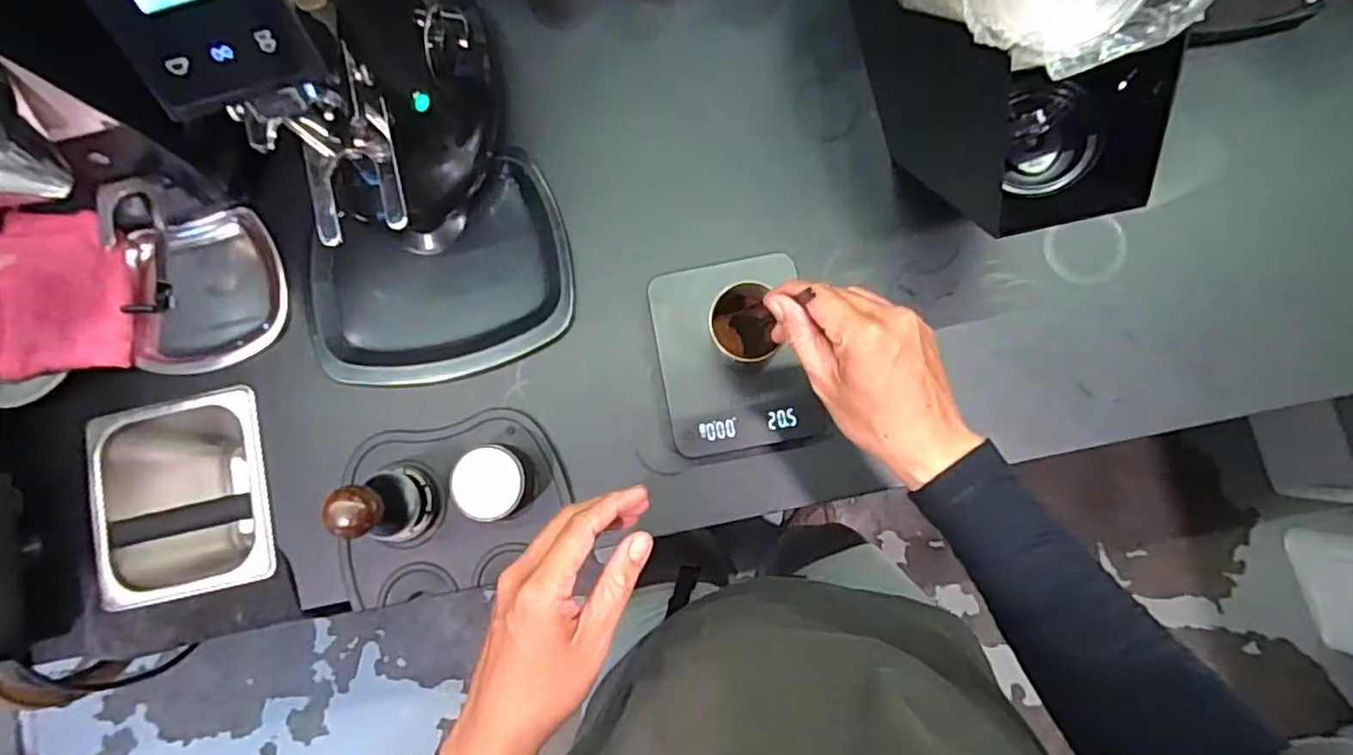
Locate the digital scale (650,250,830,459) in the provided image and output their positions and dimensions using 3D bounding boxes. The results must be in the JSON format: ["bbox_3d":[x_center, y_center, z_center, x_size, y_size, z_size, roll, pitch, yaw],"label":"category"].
[{"bbox_3d":[0.050,-0.018,0.559,0.125,0.035,0.156,-11,84,2],"label":"digital scale"}]

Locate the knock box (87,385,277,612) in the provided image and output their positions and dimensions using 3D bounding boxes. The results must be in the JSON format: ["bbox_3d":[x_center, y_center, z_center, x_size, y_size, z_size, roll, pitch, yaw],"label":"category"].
[{"bbox_3d":[-0.449,0.113,0.650,0.169,0.143,0.179,-13,84,1],"label":"knock box"}]

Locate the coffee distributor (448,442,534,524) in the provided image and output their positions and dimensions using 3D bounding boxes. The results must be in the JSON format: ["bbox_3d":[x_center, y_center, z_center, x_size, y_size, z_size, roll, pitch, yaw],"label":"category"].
[{"bbox_3d":[-0.155,0.088,0.553,0.059,0.048,0.061,0,84,3],"label":"coffee distributor"}]

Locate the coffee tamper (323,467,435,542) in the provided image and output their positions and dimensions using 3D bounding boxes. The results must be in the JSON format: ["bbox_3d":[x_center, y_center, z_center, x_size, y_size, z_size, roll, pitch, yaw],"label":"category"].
[{"bbox_3d":[-0.240,0.105,0.528,0.056,0.099,0.064,-10,84,2],"label":"coffee tamper"}]

